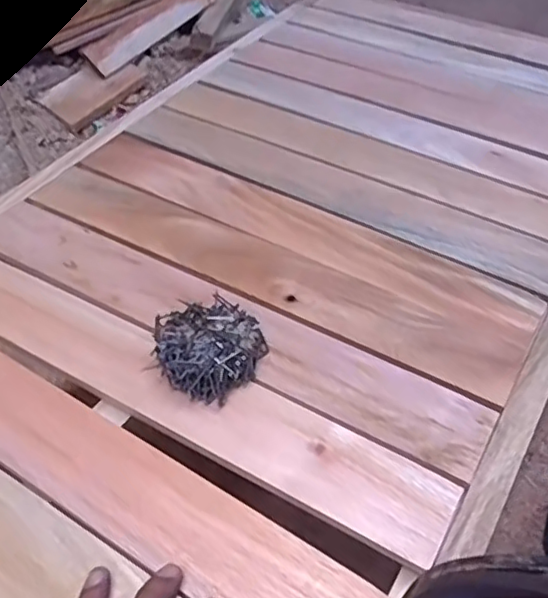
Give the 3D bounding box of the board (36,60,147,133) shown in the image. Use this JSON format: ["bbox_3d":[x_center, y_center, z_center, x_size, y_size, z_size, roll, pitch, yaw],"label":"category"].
[{"bbox_3d":[-0.426,-0.499,1.461,0.117,0.027,0.249,41,60,-5],"label":"board"}]

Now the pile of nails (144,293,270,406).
[{"bbox_3d":[-0.054,0.039,0.512,0.084,0.035,0.080,1,47,-1],"label":"pile of nails"}]

